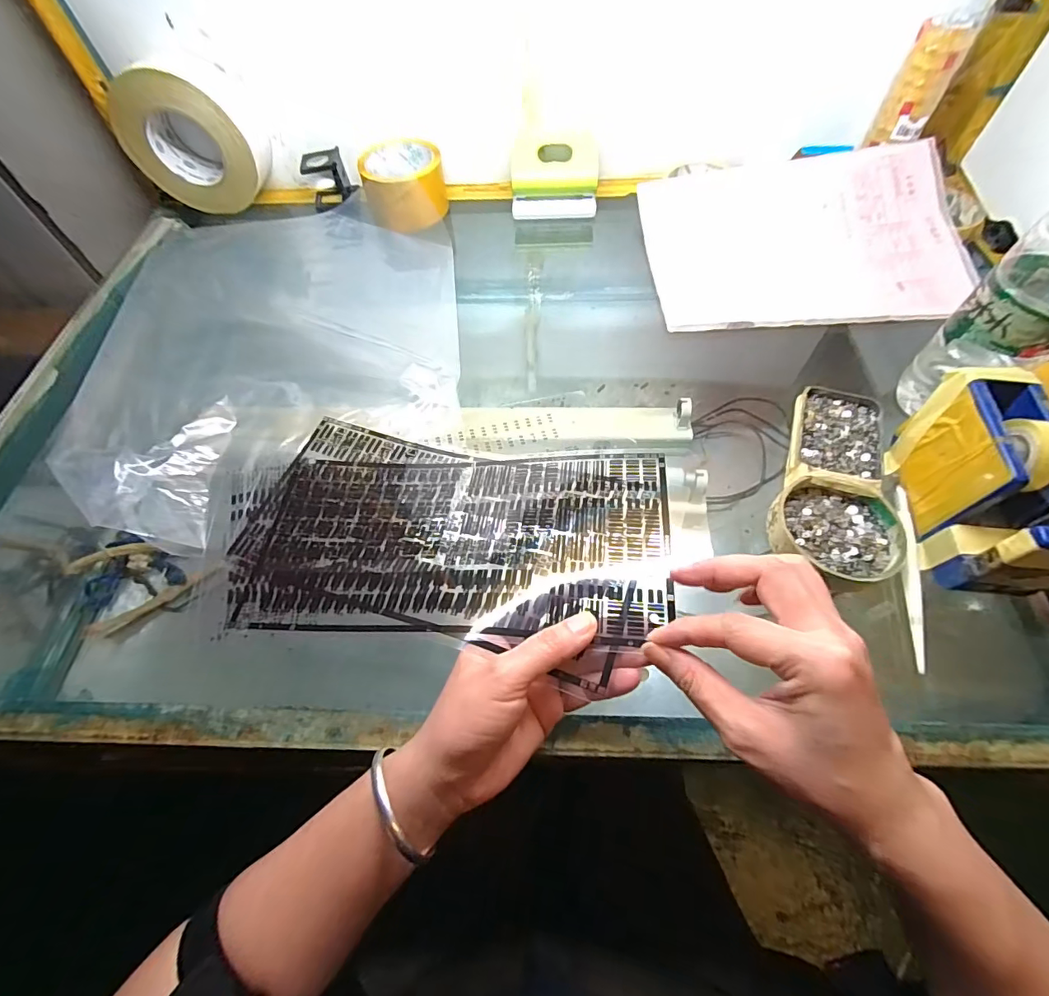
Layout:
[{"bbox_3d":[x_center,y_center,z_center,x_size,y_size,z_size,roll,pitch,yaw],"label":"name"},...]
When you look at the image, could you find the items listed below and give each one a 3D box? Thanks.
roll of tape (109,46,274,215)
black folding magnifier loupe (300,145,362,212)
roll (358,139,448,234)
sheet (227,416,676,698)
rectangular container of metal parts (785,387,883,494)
[{"bbox_3d":[-0.374,-0.416,0.545,0.143,0.130,0.069,-4,59,1],"label":"roll of tape"},{"bbox_3d":[-0.243,-0.399,0.591,0.058,0.056,0.048,-21,61,-9],"label":"black folding magnifier loupe"},{"bbox_3d":[-0.140,-0.364,0.557,0.094,0.054,0.106,-10,59,-2],"label":"roll"},{"bbox_3d":[-0.065,0.020,0.338,0.318,0.020,0.164,3,54,16],"label":"sheet"},{"bbox_3d":[0.244,-0.046,0.368,0.066,0.019,0.103,17,62,13],"label":"rectangular container of metal parts"}]

